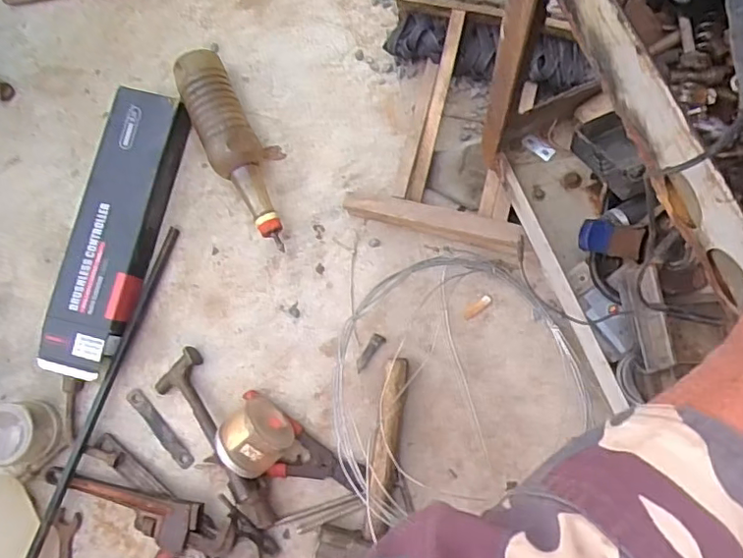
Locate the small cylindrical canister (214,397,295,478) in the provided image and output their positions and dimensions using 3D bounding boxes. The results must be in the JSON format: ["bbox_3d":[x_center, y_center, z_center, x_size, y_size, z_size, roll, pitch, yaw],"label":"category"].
[{"bbox_3d":[-0.152,0.208,0.764,0.081,0.089,0.085,44,83,8],"label":"small cylindrical canister"}]

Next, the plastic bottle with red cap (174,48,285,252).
[{"bbox_3d":[-0.194,-0.184,0.825,0.077,0.069,0.285,-25,80,-3],"label":"plastic bottle with red cap"}]

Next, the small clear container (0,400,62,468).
[{"bbox_3d":[-0.483,0.214,0.795,0.087,0.080,0.085,0,80,1],"label":"small clear container"}]

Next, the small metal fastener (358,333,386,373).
[{"bbox_3d":[-0.004,0.102,0.816,0.018,0.009,0.059,38,83,7],"label":"small metal fastener"}]

